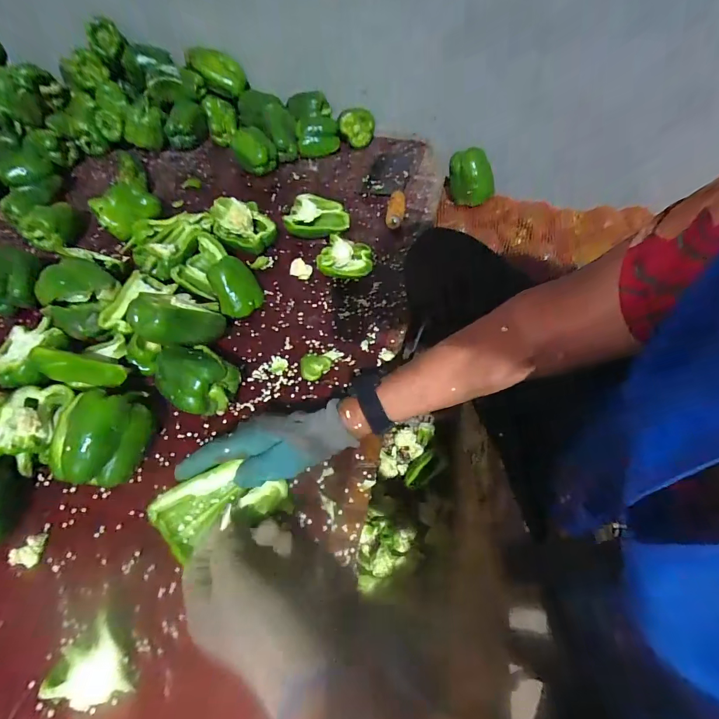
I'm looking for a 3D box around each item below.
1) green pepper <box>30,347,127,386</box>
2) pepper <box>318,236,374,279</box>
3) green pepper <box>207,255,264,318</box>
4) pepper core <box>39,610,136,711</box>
[{"bbox_3d":[-0.329,0.015,0.458,0.110,0.045,0.019,11,29,2],"label":"green pepper"},{"bbox_3d":[-0.021,-0.159,0.610,0.084,0.046,0.066,4,56,3],"label":"pepper"},{"bbox_3d":[-0.184,-0.110,0.574,0.065,0.060,0.084,-22,58,-14],"label":"green pepper"},{"bbox_3d":[-0.229,0.263,0.325,0.051,0.026,0.063,-38,64,-23],"label":"pepper core"}]

